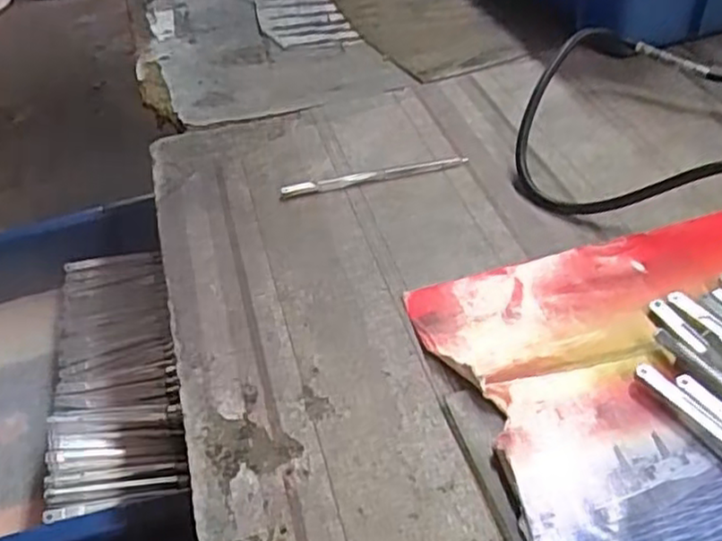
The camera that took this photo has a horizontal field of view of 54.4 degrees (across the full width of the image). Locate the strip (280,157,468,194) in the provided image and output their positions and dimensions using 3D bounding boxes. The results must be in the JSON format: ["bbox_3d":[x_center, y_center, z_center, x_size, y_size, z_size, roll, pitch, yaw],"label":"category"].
[{"bbox_3d":[0.008,-0.056,0.406,0.109,0.006,0.010,-12,43,-7],"label":"strip"}]

